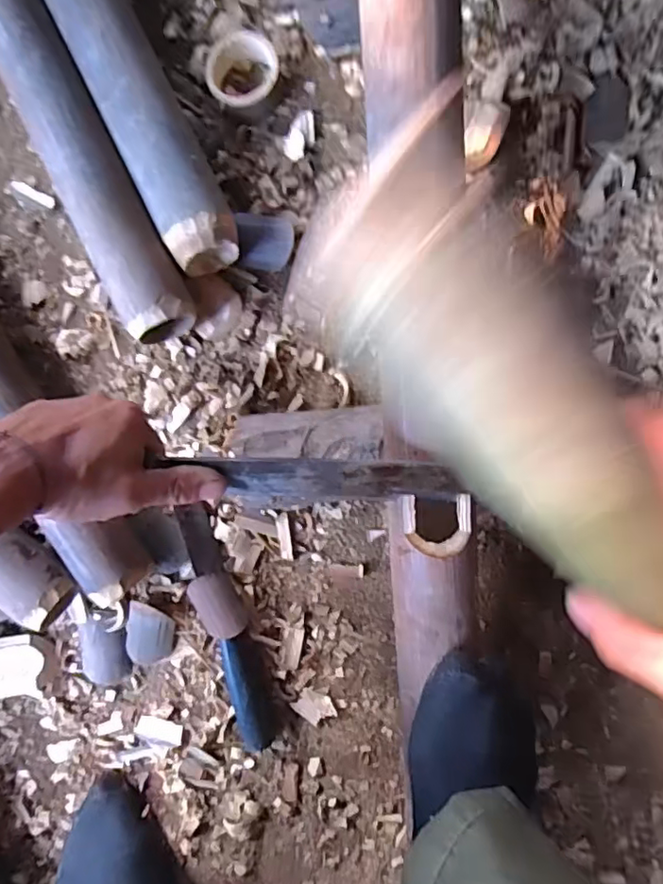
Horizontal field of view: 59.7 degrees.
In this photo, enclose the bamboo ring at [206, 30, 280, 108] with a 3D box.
[{"bbox_3d":[-0.072,-0.293,0.455,0.055,0.023,0.056,0,94,3],"label":"bamboo ring"}]

